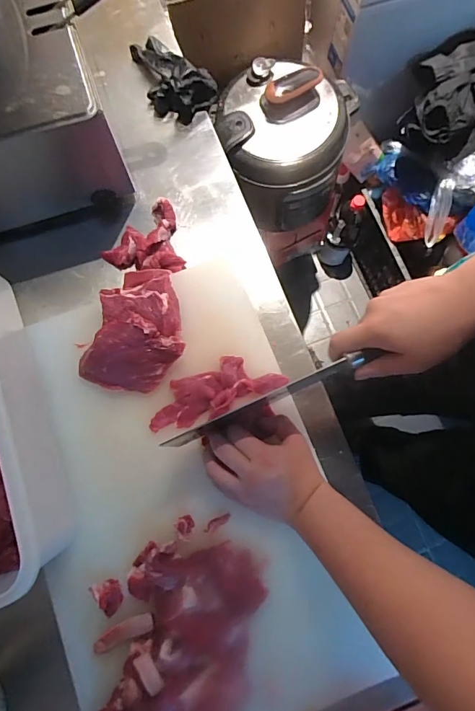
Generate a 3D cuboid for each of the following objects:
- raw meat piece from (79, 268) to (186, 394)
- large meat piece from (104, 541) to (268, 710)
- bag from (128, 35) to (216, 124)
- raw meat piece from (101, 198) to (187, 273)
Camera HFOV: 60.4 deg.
[{"bbox_3d":[-0.120,-0.036,0.513,0.109,0.066,0.163,16,77,3],"label":"raw meat piece"},{"bbox_3d":[-0.060,0.328,0.433,0.145,0.035,0.238,14,77,2],"label":"large meat piece"},{"bbox_3d":[-0.100,-0.427,0.615,0.092,0.040,0.145,-28,79,-7],"label":"bag"},{"bbox_3d":[-0.133,-0.158,0.562,0.104,0.023,0.100,-13,77,-4],"label":"raw meat piece"}]

